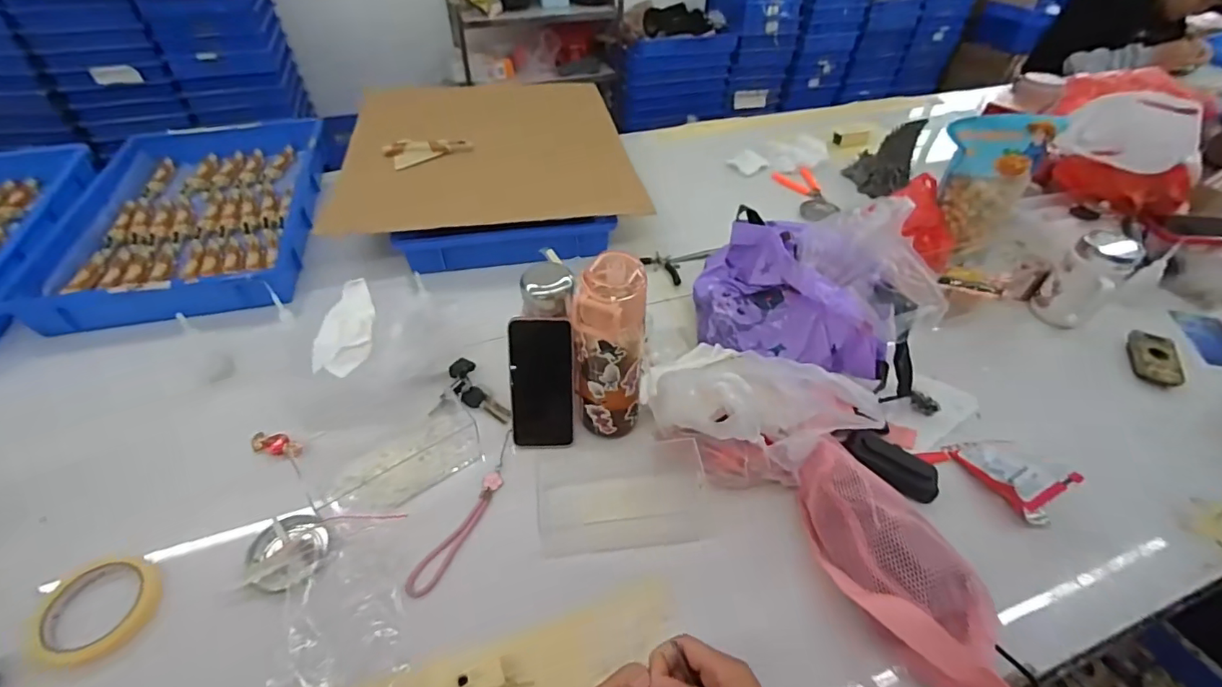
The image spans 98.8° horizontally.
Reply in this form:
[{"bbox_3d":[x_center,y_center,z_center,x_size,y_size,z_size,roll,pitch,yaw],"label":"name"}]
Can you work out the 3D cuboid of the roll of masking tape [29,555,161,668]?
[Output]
[{"bbox_3d":[-0.496,0.254,0.503,0.090,0.027,0.095,6,46,5],"label":"roll of masking tape"}]

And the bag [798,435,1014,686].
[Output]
[{"bbox_3d":[0.279,0.221,0.514,0.113,0.074,0.256,-21,49,-20],"label":"bag"}]

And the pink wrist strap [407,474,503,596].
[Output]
[{"bbox_3d":[-0.165,0.204,0.572,0.028,0.005,0.152,33,49,4],"label":"pink wrist strap"}]

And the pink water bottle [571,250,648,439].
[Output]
[{"bbox_3d":[-0.001,0.012,0.591,0.074,0.229,0.075,11,46,10],"label":"pink water bottle"}]

